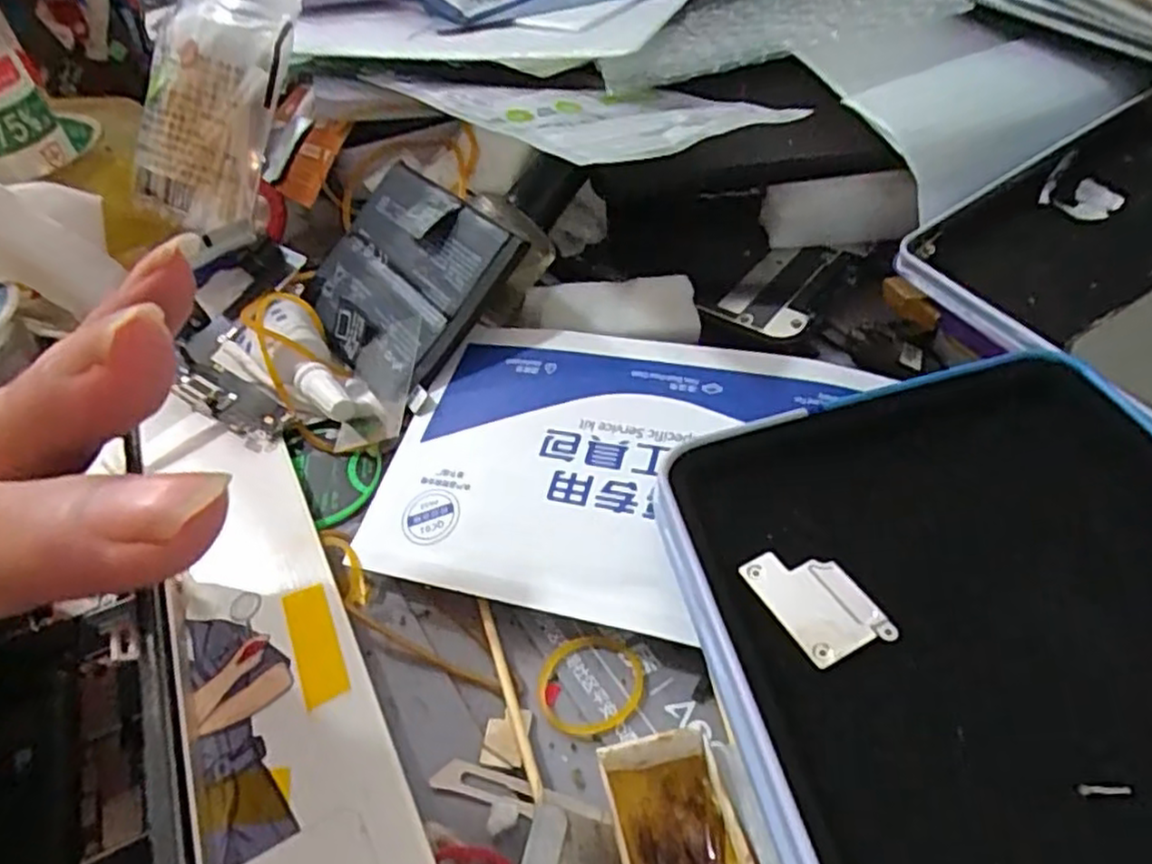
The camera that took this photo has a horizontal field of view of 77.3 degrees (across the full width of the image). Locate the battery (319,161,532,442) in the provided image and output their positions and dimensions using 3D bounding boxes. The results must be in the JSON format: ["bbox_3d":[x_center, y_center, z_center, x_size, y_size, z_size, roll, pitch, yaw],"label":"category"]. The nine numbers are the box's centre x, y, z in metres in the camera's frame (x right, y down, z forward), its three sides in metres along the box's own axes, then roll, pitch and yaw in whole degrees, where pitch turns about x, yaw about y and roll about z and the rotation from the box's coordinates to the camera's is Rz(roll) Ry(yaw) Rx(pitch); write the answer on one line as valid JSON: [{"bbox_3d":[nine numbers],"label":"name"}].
[{"bbox_3d":[-0.057,-0.048,0.231,0.065,0.008,0.088,-52,51,4],"label":"battery"}]

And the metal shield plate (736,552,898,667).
[{"bbox_3d":[0.045,0.030,0.135,0.017,0.004,0.024,-23,48,-14],"label":"metal shield plate"}]

